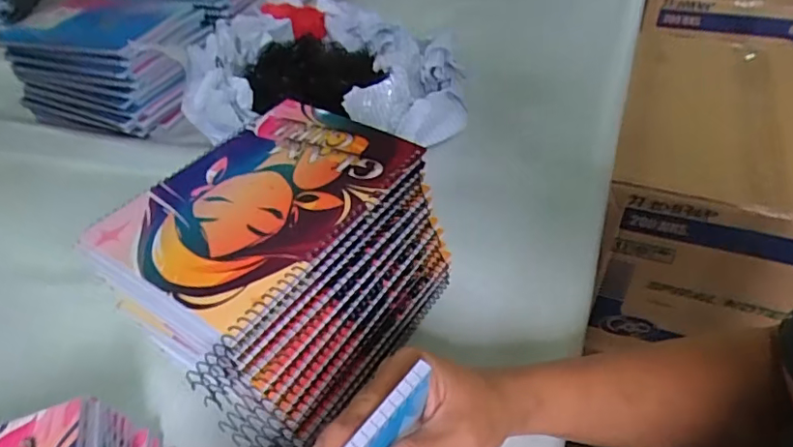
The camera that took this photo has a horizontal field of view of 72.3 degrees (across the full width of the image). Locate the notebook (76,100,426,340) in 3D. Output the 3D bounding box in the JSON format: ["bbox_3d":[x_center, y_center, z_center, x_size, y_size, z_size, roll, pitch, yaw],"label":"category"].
[{"bbox_3d":[-0.095,-0.023,0.376,0.151,0.010,0.195,21,48,25],"label":"notebook"}]

